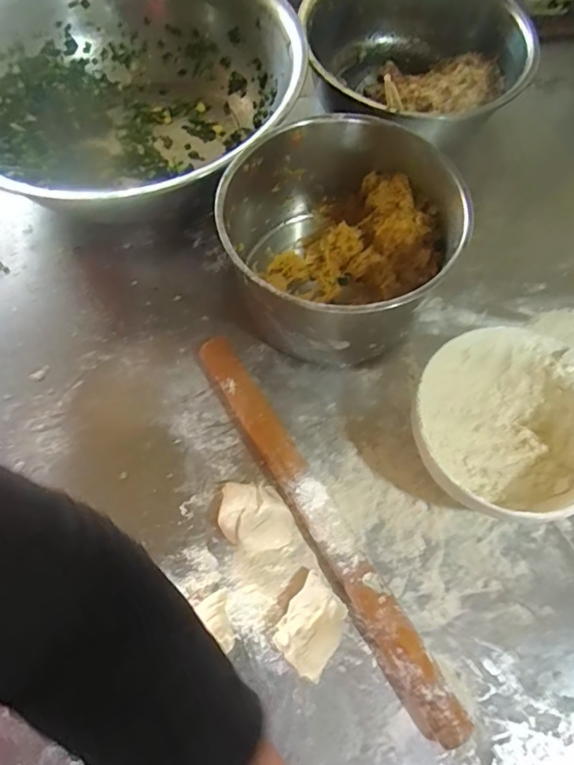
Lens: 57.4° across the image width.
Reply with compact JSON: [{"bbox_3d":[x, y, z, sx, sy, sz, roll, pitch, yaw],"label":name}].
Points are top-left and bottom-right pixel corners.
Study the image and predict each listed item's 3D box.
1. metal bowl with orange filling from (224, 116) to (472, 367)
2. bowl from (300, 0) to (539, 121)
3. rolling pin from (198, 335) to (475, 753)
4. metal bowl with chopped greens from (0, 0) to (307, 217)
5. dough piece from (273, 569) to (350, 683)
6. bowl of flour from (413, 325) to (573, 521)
[{"bbox_3d":[0.047,-0.129,0.502,0.204,0.129,0.203,0,64,0],"label":"metal bowl with orange filling"},{"bbox_3d":[0.149,-0.372,0.629,0.252,0.115,0.236,0,64,0],"label":"bowl"},{"bbox_3d":[0.025,0.110,0.437,0.032,0.037,0.364,-28,68,-13],"label":"rolling pin"},{"bbox_3d":[-0.175,-0.314,0.594,0.367,0.117,0.368,0,64,0],"label":"metal bowl with chopped greens"},{"bbox_3d":[0.020,0.188,0.404,0.047,0.033,0.060,35,69,15],"label":"dough piece"},{"bbox_3d":[0.182,0.041,0.445,0.151,0.082,0.157,0,64,0],"label":"bowl of flour"}]

